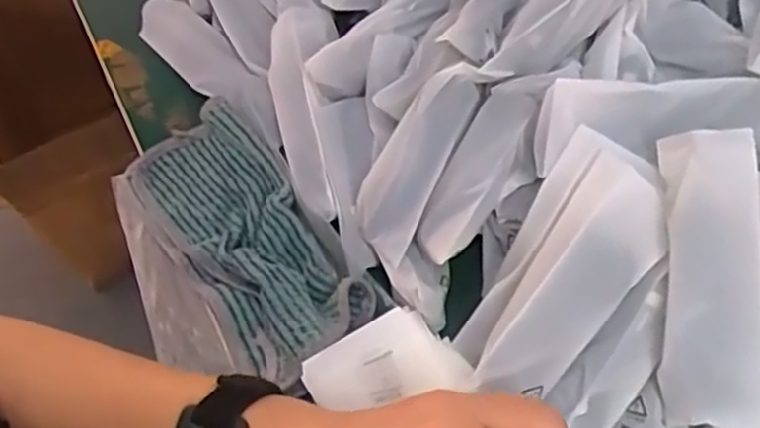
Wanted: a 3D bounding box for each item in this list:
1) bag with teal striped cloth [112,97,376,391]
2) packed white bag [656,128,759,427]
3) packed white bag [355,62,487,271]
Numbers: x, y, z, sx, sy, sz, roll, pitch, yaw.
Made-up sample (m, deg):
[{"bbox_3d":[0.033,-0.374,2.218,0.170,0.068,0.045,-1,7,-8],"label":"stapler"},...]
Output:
[{"bbox_3d":[-0.102,0.023,0.470,0.122,0.038,0.206,-31,61,-13],"label":"bag with teal striped cloth"},{"bbox_3d":[0.165,0.036,0.367,0.042,0.029,0.151,-4,95,2],"label":"packed white bag"},{"bbox_3d":[0.021,-0.033,0.438,0.045,0.023,0.121,29,93,20],"label":"packed white bag"}]

